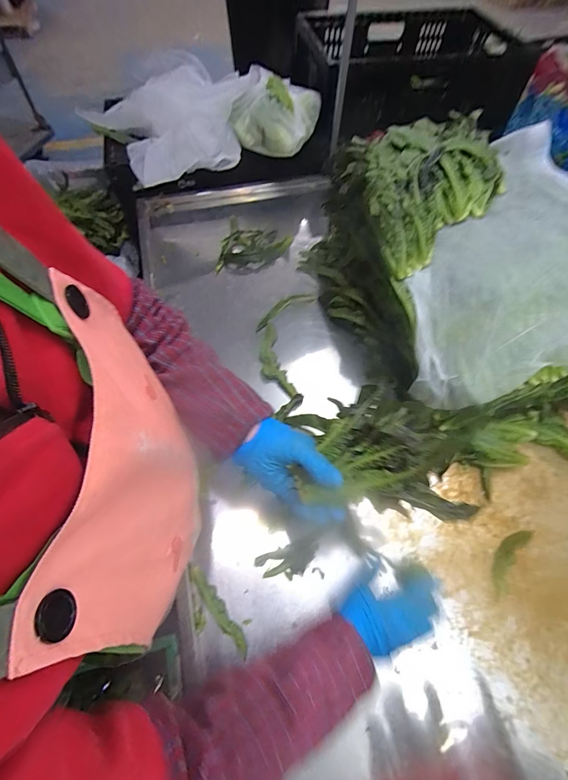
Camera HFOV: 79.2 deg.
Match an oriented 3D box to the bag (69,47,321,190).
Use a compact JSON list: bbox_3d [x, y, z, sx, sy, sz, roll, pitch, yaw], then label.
[{"bbox_3d":[-0.198,-0.692,0.874,0.581,0.138,0.285,-11,61,-6],"label":"bag"}]

